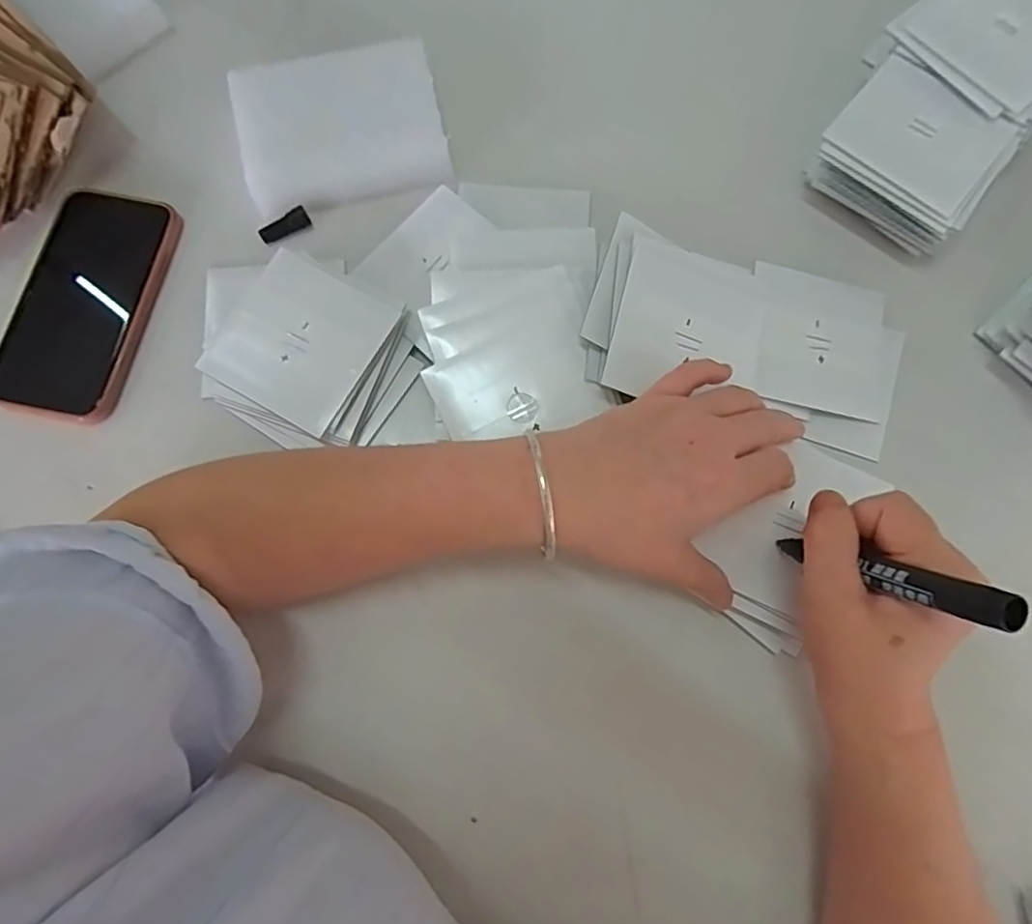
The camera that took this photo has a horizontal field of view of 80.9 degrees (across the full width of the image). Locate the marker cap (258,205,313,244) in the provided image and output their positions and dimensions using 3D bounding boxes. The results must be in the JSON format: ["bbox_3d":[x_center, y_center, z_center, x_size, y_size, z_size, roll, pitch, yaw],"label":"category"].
[{"bbox_3d":[-0.151,-0.154,0.398,0.033,0.008,0.011,-36,79,-8],"label":"marker cap"}]

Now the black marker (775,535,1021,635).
[{"bbox_3d":[0.156,0.049,0.264,0.014,0.119,0.012,-43,102,-9],"label":"black marker"}]

